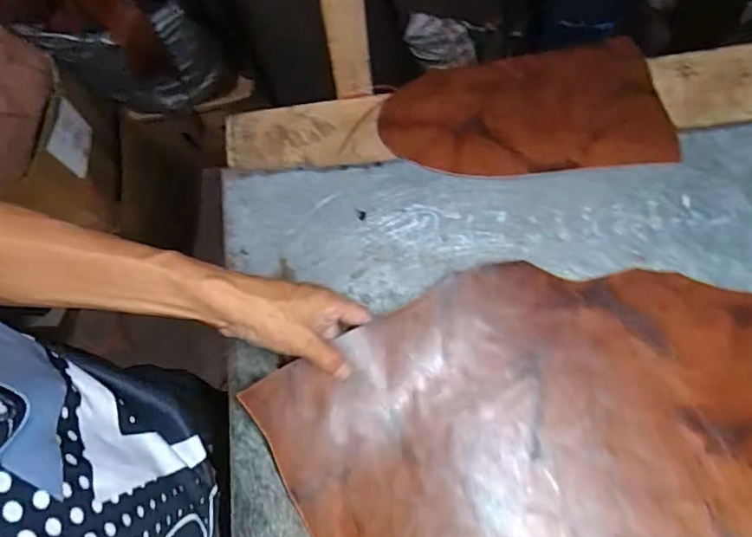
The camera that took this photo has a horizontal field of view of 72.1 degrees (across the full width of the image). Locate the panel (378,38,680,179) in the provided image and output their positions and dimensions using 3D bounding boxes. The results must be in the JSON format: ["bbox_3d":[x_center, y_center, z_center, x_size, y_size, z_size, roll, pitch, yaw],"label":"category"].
[{"bbox_3d":[0.153,-0.161,0.542,0.286,0.008,0.142,-6,73,2],"label":"panel"}]

